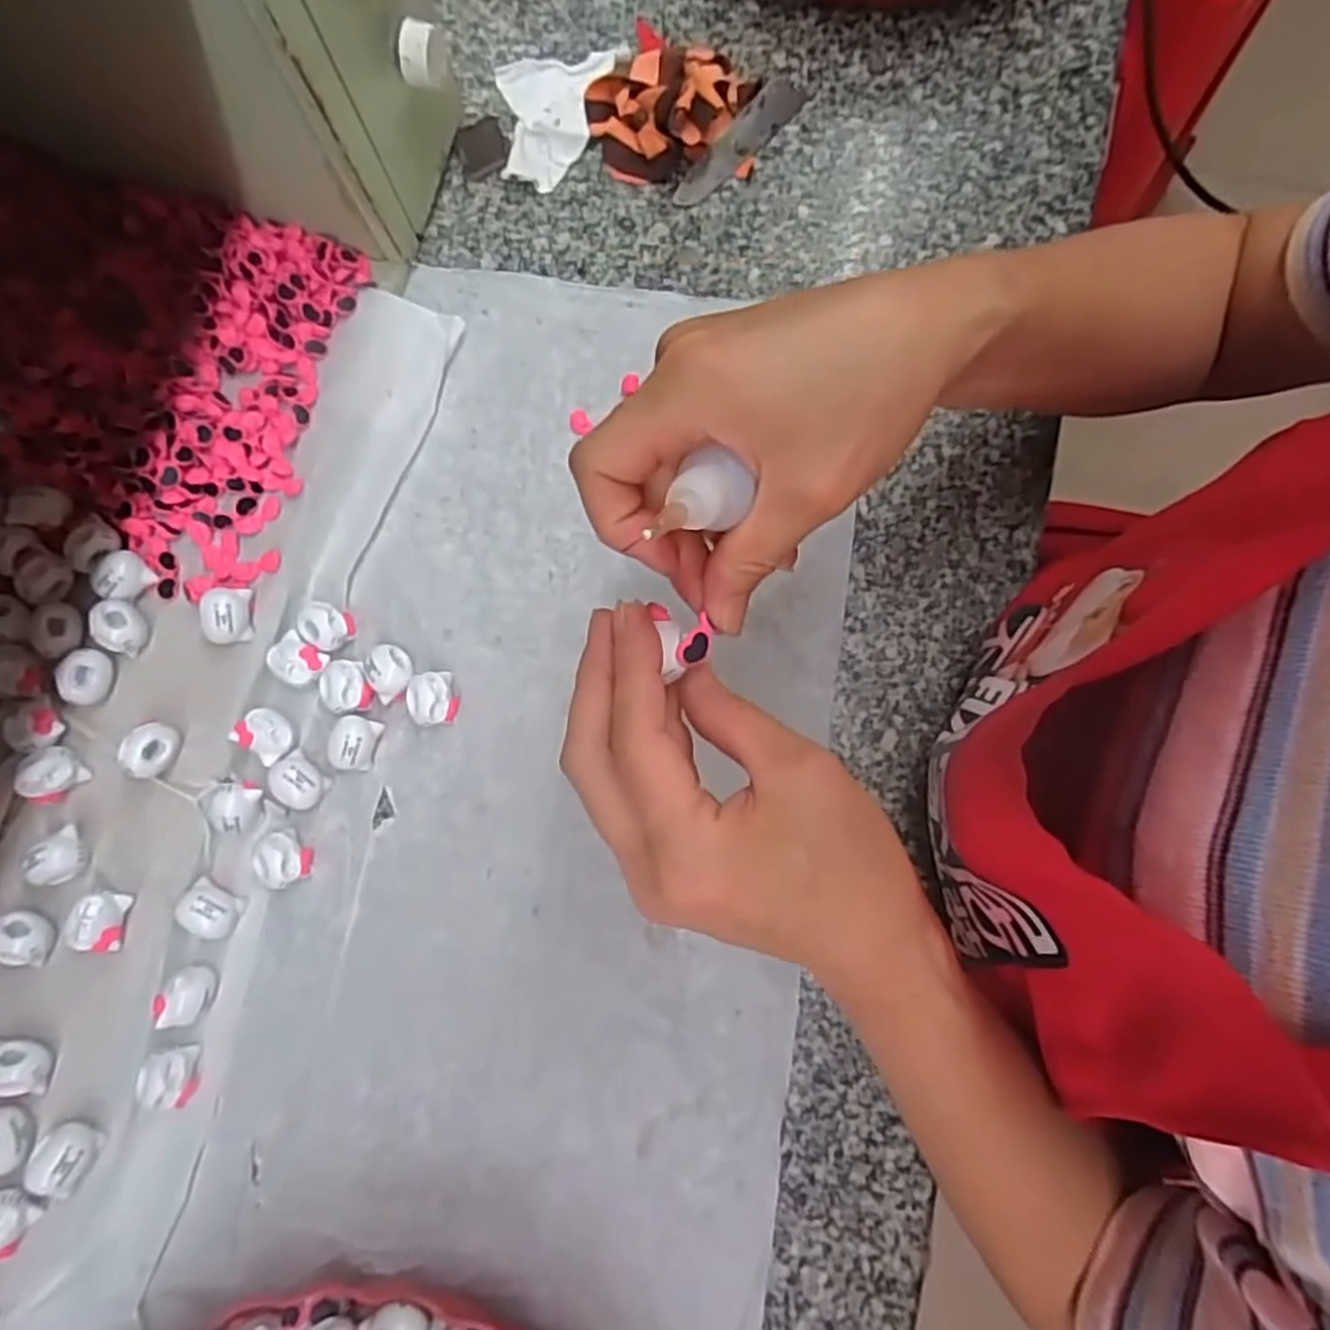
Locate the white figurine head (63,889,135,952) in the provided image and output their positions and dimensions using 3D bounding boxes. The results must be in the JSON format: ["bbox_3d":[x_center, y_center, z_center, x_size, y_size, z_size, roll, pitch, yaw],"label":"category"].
[{"bbox_3d":[-0.251,0.114,0.348,0.016,0.019,0.026,16,80,3],"label":"white figurine head"}]

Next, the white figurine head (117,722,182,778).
[{"bbox_3d":[-0.236,0.039,0.362,0.018,0.020,0.024,34,82,6],"label":"white figurine head"}]

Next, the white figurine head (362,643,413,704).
[{"bbox_3d":[-0.134,0.005,0.381,0.023,0.016,0.026,30,81,5],"label":"white figurine head"}]

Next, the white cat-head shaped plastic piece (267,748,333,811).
[{"bbox_3d":[-0.176,0.057,0.373,0.026,0.018,0.022,42,83,7],"label":"white cat-head shaped plastic piece"}]

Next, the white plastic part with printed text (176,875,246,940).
[{"bbox_3d":[-0.212,0.114,0.363,0.025,0.017,0.021,33,82,6],"label":"white plastic part with printed text"}]

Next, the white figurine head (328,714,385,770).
[{"bbox_3d":[-0.149,0.037,0.377,0.021,0.020,0.025,15,80,3],"label":"white figurine head"}]

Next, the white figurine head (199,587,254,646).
[{"bbox_3d":[-0.207,-0.024,0.372,0.018,0.020,0.025,-4,80,0],"label":"white figurine head"}]

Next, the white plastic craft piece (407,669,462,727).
[{"bbox_3d":[-0.113,0.017,0.382,0.023,0.017,0.025,0,80,0],"label":"white plastic craft piece"}]

